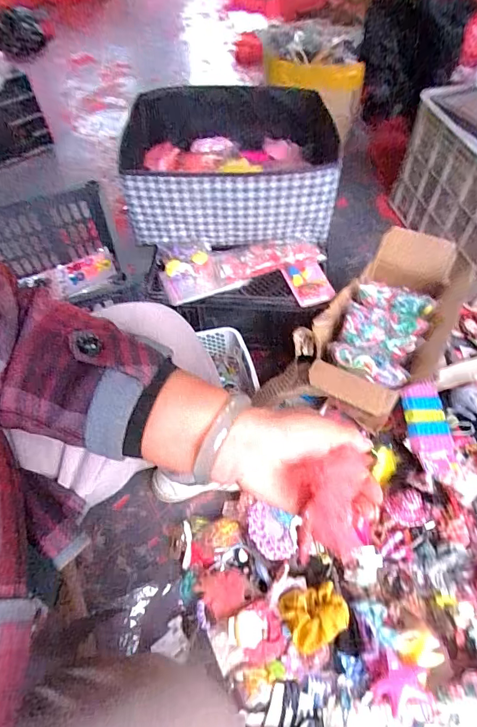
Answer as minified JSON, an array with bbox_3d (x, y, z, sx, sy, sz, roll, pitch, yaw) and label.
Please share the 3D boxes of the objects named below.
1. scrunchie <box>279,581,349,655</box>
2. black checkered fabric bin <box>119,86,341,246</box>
[{"bbox_3d":[0.111,0.365,0.575,0.087,0.034,0.076,-21,59,-12],"label":"scrunchie"},{"bbox_3d":[-0.006,-0.436,0.853,0.404,0.164,0.361,0,57,1],"label":"black checkered fabric bin"}]

